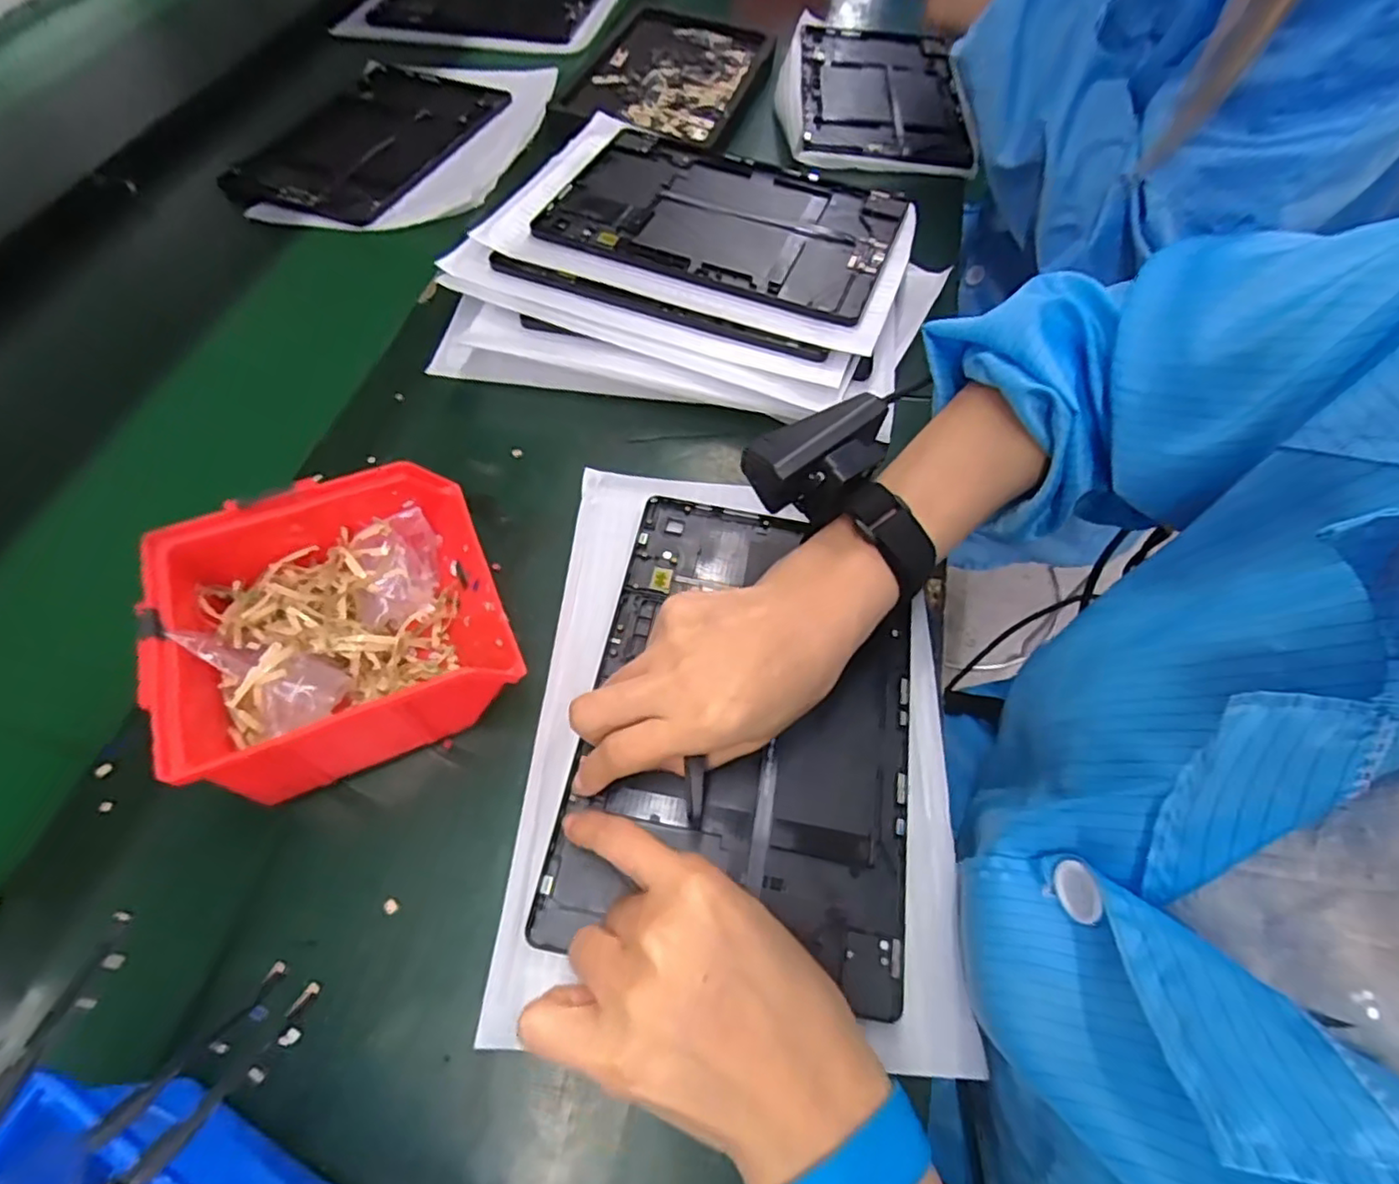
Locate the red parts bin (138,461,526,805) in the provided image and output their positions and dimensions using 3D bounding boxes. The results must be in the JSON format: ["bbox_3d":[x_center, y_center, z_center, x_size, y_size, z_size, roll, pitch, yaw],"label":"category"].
[{"bbox_3d":[-0.162,0.016,0.303,0.131,0.070,0.117,-24,63,-14],"label":"red parts bin"}]

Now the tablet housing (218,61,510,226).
[{"bbox_3d":[-0.296,-0.420,0.594,0.176,0.009,0.248,21,60,12],"label":"tablet housing"}]

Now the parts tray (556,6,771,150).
[{"bbox_3d":[-0.026,-0.504,0.636,0.156,0.035,0.254,13,59,8],"label":"parts tray"}]

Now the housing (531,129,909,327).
[{"bbox_3d":[0.019,-0.273,0.474,0.239,0.009,0.159,21,62,11],"label":"housing"}]

